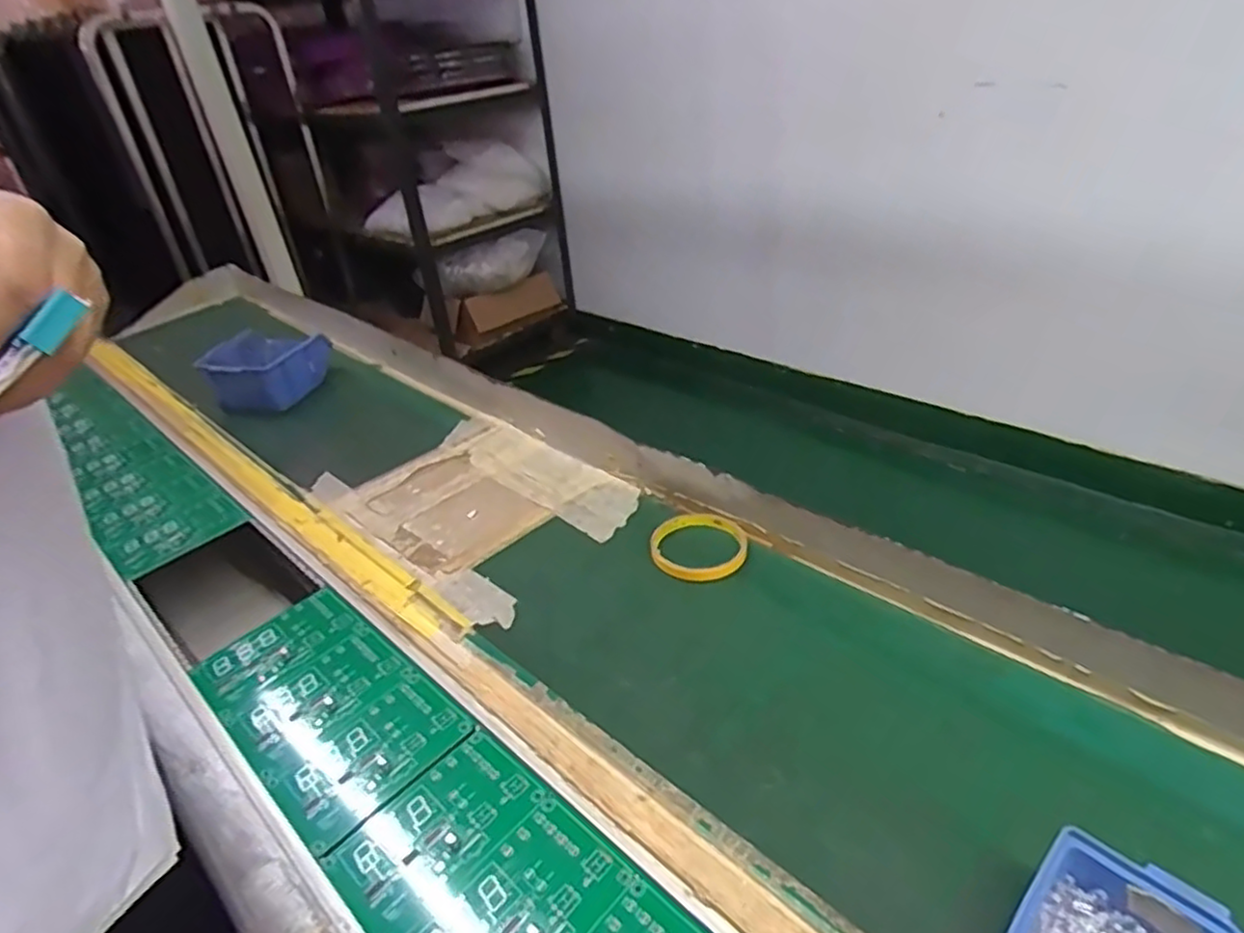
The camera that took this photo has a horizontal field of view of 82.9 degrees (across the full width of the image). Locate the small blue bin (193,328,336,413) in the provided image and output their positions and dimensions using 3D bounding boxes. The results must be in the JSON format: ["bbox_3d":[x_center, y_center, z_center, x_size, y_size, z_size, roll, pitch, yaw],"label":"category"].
[{"bbox_3d":[-0.540,-0.146,1.069,0.148,0.071,0.139,6,36,19],"label":"small blue bin"}]

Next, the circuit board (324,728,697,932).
[{"bbox_3d":[-0.063,0.253,0.401,0.223,0.004,0.121,25,45,38],"label":"circuit board"}]

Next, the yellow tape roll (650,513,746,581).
[{"bbox_3d":[0.069,0.070,0.640,0.085,0.010,0.083,-5,33,3],"label":"yellow tape roll"}]

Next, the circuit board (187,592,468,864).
[{"bbox_3d":[-0.232,0.180,0.549,0.238,0.008,0.122,24,44,38],"label":"circuit board"}]

